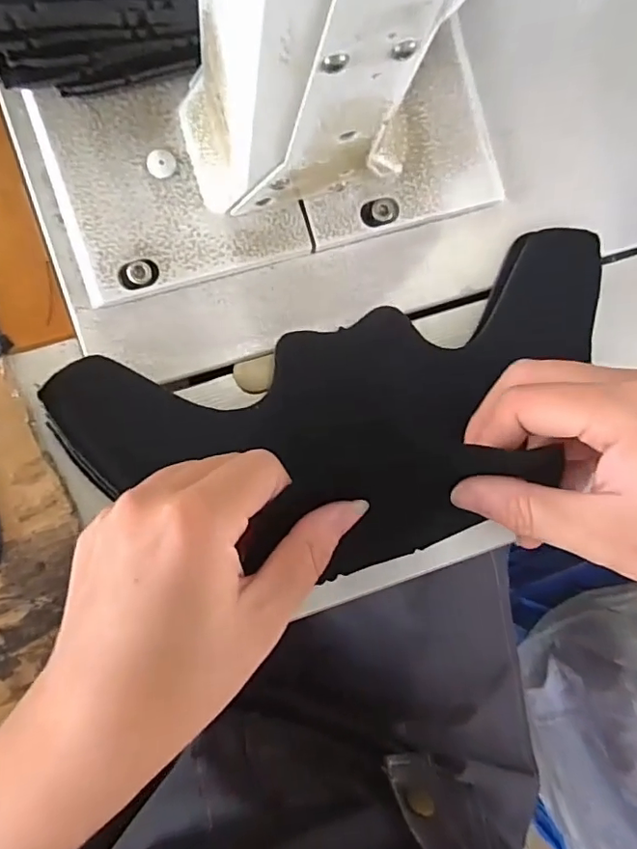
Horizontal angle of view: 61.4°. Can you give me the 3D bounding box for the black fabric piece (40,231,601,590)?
[{"bbox_3d":[0.020,-0.001,0.233,0.245,0.017,0.120,-14,85,-6],"label":"black fabric piece"}]

